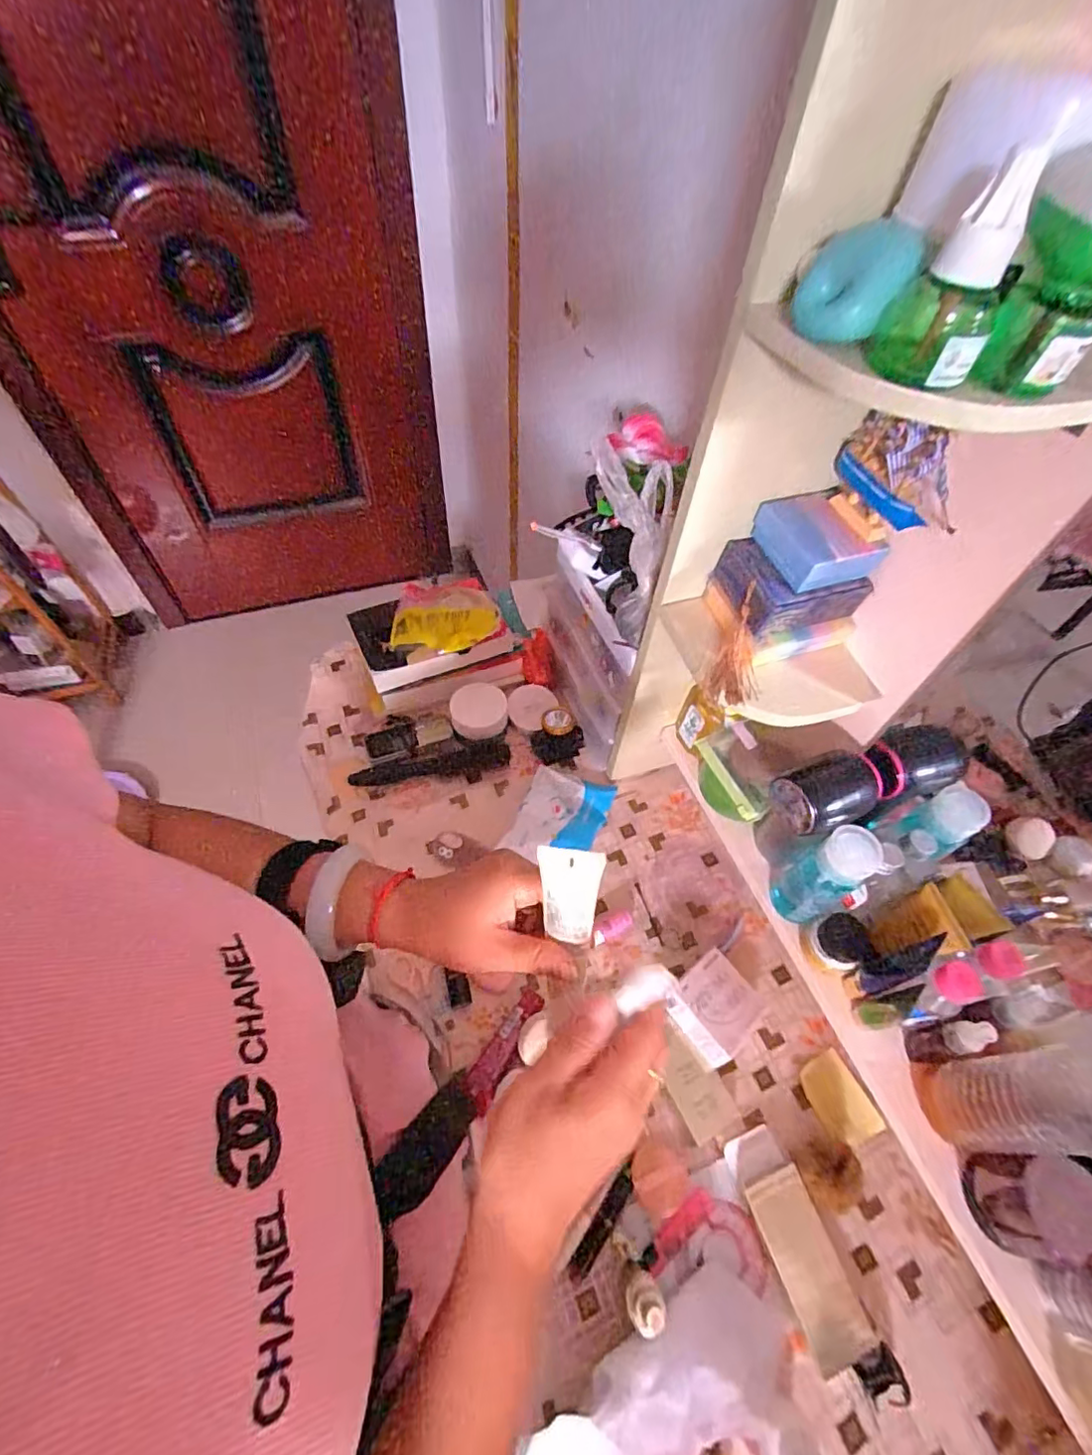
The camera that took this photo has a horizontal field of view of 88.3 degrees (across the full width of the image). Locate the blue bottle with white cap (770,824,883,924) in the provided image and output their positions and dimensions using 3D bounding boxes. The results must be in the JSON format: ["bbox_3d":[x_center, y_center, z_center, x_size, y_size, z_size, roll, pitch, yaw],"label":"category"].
[{"bbox_3d":[0.258,0.138,0.526,0.046,0.133,0.052,-28,61,-22],"label":"blue bottle with white cap"}]

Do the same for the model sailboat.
[{"bbox_3d":[0.251,-0.180,0.409,0.032,0.081,0.096,-31,62,-23],"label":"model sailboat"}]

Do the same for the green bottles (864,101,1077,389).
[{"bbox_3d":[0.187,-0.203,0.256,0.048,0.078,0.048,29,57,16],"label":"green bottles"}]

